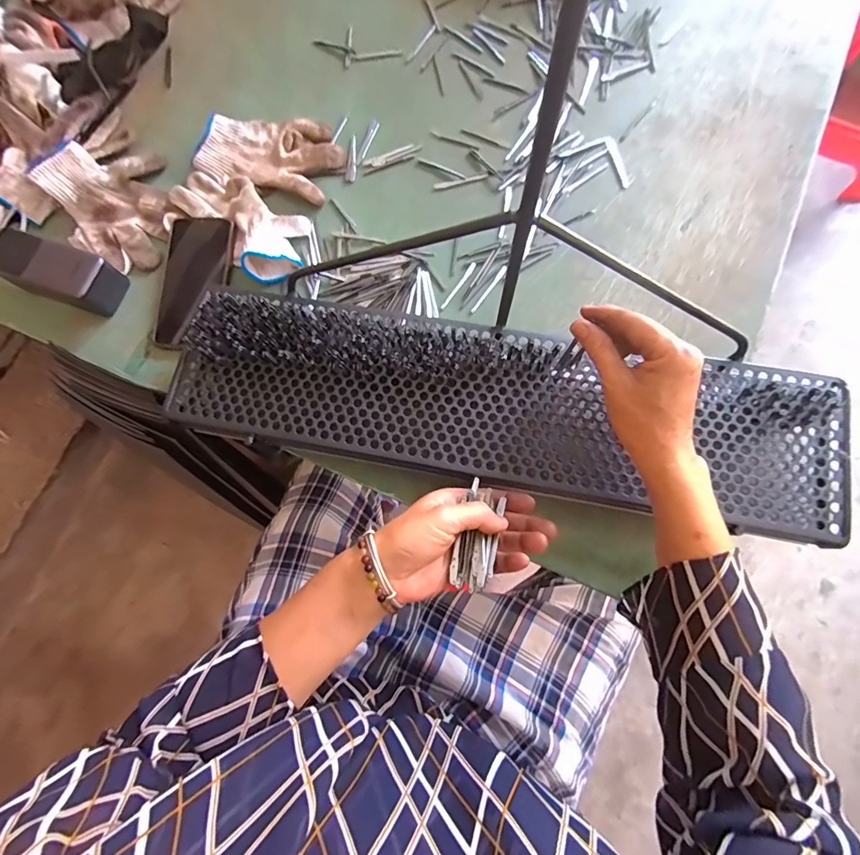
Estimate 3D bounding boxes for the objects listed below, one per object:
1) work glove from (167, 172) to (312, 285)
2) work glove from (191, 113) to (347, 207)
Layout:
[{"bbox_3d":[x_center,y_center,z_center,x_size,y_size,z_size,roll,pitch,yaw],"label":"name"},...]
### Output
[{"bbox_3d":[-0.221,-0.249,0.509,0.182,0.036,0.098,41,82,10],"label":"work glove"},{"bbox_3d":[-0.195,-0.336,0.541,0.170,0.020,0.101,11,78,5],"label":"work glove"}]

